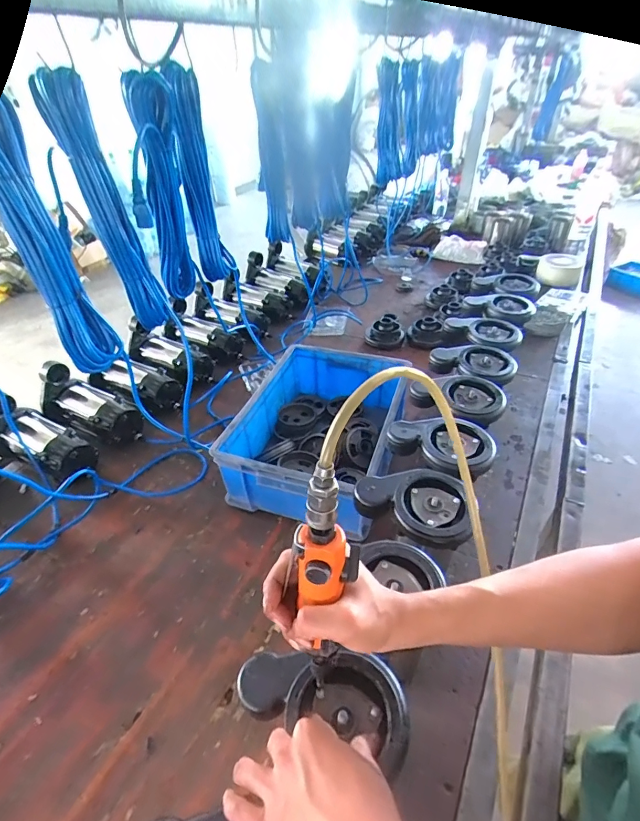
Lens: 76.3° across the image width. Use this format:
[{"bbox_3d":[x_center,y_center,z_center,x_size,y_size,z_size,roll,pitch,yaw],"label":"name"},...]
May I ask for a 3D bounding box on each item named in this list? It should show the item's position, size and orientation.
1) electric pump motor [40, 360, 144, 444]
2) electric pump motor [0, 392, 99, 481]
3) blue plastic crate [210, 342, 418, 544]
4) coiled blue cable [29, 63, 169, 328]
[{"bbox_3d":[-0.540,-0.008,0.951,0.263,0.131,0.123,21,46,27],"label":"electric pump motor"},{"bbox_3d":[-0.589,0.067,0.866,0.255,0.121,0.115,17,44,23],"label":"electric pump motor"},{"bbox_3d":[0.009,0.039,0.847,0.297,0.142,0.393,11,42,17],"label":"blue plastic crate"},{"bbox_3d":[-0.301,-0.273,0.602,0.057,0.303,0.061,29,50,34],"label":"coiled blue cable"}]

